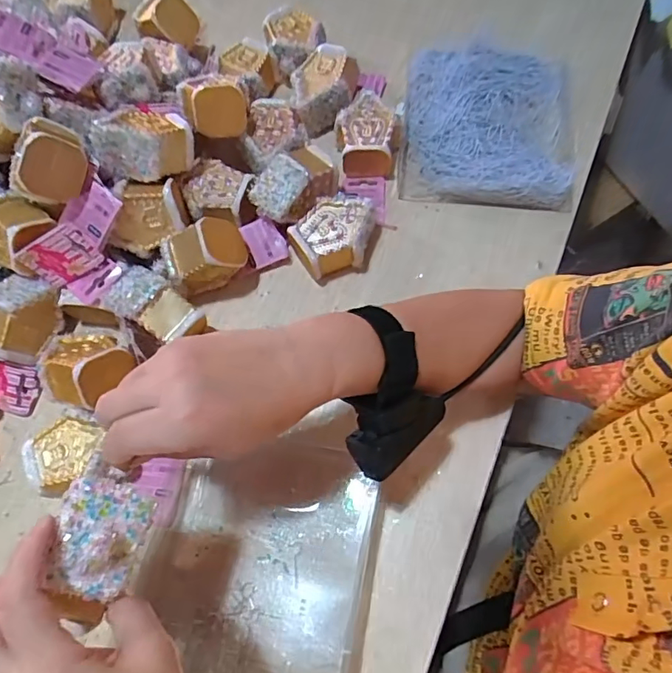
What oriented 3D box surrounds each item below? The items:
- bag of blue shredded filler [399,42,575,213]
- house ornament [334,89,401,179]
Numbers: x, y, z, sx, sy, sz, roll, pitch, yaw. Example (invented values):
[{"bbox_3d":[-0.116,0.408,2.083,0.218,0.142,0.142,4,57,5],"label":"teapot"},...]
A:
[{"bbox_3d":[0.162,-0.235,0.550,0.174,0.043,0.216,4,68,6],"label":"bag of blue shredded filler"},{"bbox_3d":[0.033,-0.213,0.533,0.066,0.042,0.082,0,68,4],"label":"house ornament"}]

